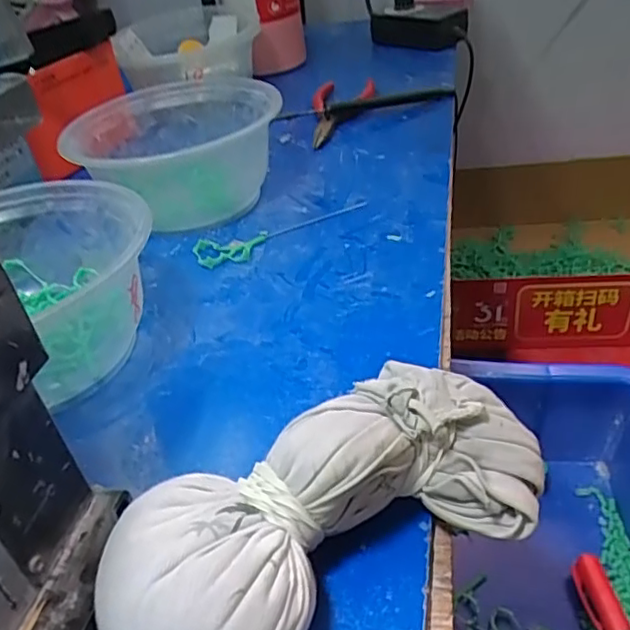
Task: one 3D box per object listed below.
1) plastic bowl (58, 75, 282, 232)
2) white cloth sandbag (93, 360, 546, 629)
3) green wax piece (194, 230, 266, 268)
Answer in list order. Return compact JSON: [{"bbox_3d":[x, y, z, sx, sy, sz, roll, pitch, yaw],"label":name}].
[{"bbox_3d":[-0.088,-0.108,0.405,0.107,0.059,0.110,-5,38,4],"label":"plastic bowl"},{"bbox_3d":[0.007,0.060,0.186,0.139,0.042,0.062,-23,40,-19],"label":"white cloth sandbag"},{"bbox_3d":[-0.047,-0.038,0.353,0.043,0.005,0.030,-14,38,-8],"label":"green wax piece"}]

